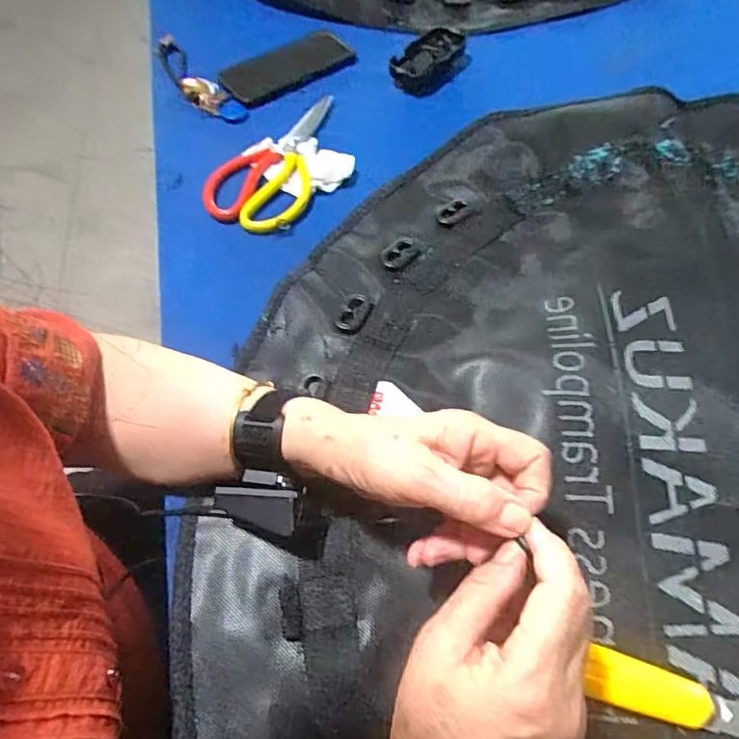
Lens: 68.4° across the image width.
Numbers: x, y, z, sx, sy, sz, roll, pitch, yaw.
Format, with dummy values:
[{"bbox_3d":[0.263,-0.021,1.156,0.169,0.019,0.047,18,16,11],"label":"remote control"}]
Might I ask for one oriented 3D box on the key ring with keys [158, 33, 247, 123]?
[{"bbox_3d":[-0.219,-0.359,0.669,0.045,0.013,0.184,-34,64,-18],"label":"key ring with keys"}]

